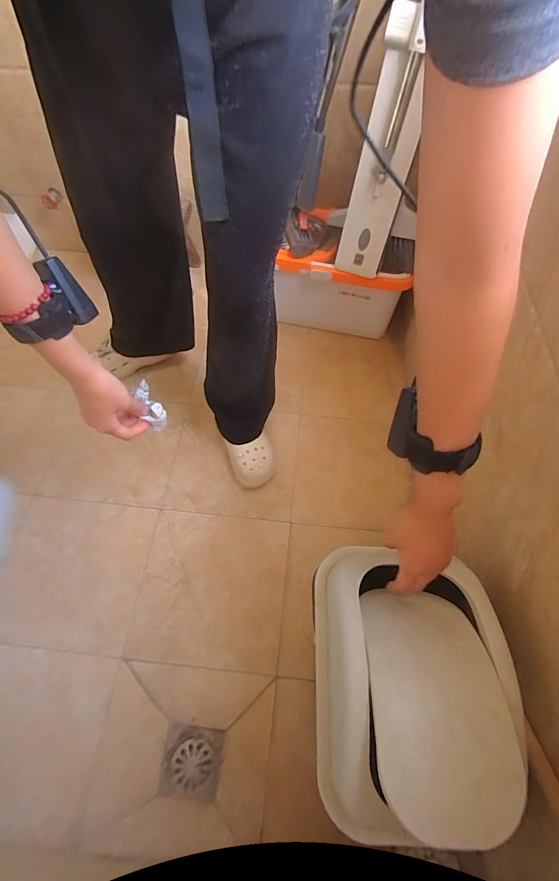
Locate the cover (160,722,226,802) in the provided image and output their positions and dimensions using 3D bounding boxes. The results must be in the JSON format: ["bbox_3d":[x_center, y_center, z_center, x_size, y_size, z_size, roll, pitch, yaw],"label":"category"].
[{"bbox_3d":[-0.152,0.555,0.654,0.102,0.012,0.097,3,58,4],"label":"cover"}]

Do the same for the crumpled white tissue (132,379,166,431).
[{"bbox_3d":[-0.178,-0.047,0.525,0.026,0.071,0.022,-27,16,-15],"label":"crumpled white tissue"}]

